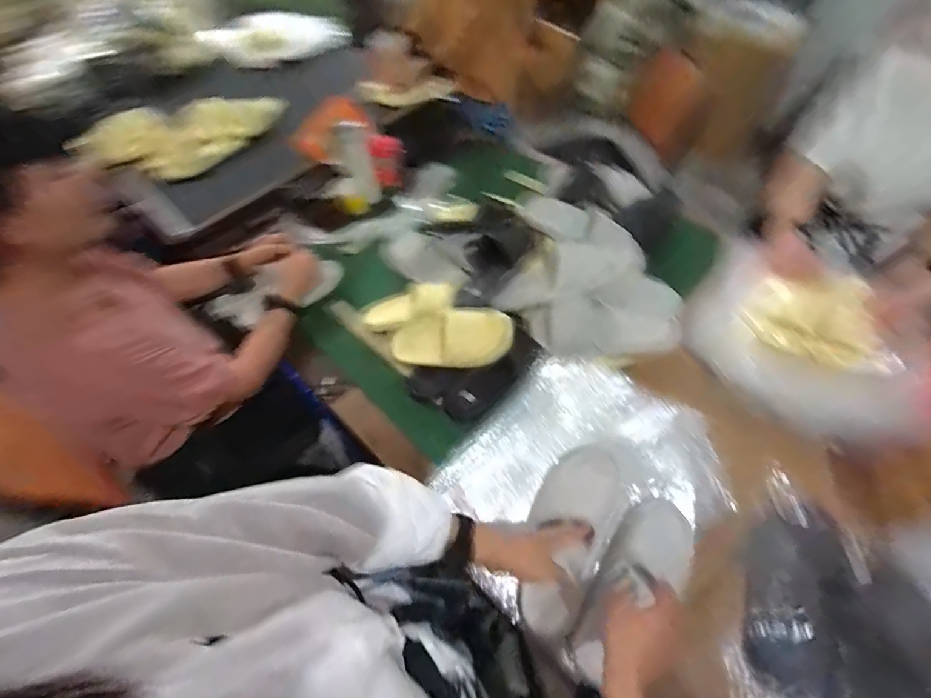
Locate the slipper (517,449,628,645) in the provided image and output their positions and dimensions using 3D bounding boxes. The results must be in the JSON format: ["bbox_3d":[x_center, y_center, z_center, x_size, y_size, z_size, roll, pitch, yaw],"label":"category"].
[{"bbox_3d":[0.153,0.278,0.613,0.120,0.082,0.272,17,66,16],"label":"slipper"}]

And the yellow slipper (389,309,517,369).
[{"bbox_3d":[-0.038,-0.024,0.810,0.256,0.088,0.101,-5,55,19],"label":"yellow slipper"}]

